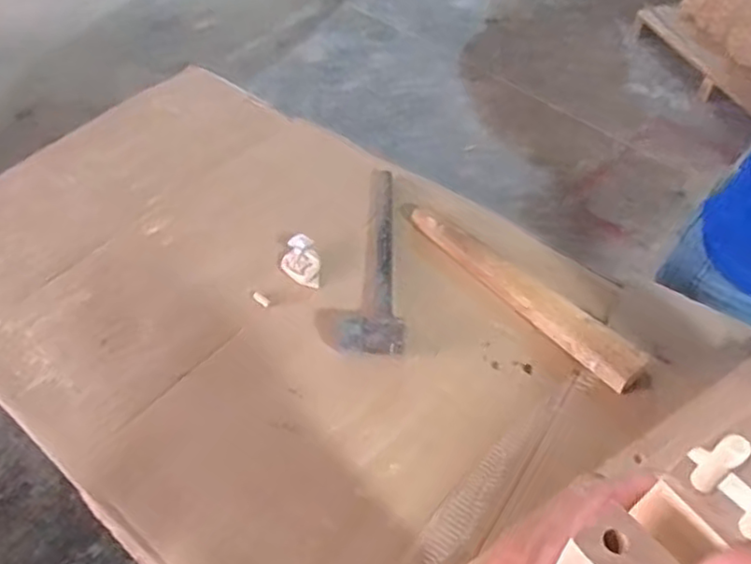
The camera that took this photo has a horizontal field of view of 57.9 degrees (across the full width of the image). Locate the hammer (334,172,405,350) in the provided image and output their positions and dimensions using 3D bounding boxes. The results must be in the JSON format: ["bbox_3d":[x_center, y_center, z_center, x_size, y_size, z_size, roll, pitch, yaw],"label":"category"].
[{"bbox_3d":[-0.007,-0.045,0.912,0.082,0.046,0.331,-2,52,2],"label":"hammer"}]

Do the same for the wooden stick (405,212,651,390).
[{"bbox_3d":[0.180,0.009,0.872,0.054,0.034,0.362,-36,58,-22],"label":"wooden stick"}]

